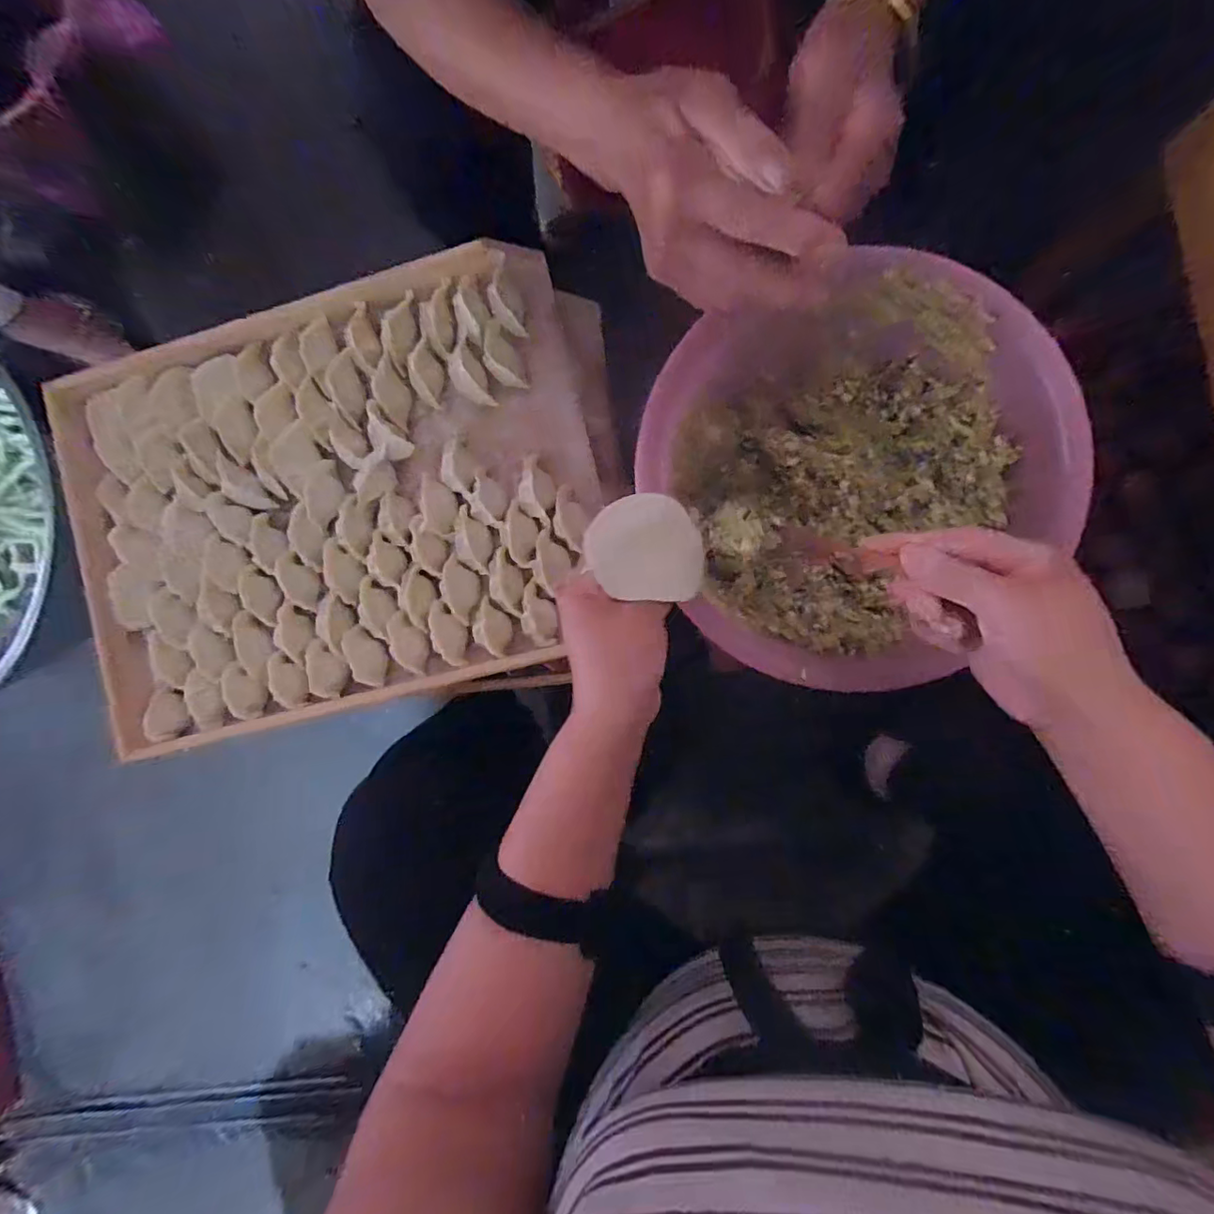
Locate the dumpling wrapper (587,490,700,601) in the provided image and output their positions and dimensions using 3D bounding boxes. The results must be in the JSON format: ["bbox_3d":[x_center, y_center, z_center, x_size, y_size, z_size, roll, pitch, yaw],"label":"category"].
[{"bbox_3d":[0.025,-0.036,0.345,0.077,0.005,0.063,1,84,-22],"label":"dumpling wrapper"}]

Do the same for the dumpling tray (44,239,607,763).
[{"bbox_3d":[-0.222,-0.083,0.467,0.417,0.043,0.323,-14,89,7],"label":"dumpling tray"}]

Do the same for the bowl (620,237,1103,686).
[{"bbox_3d":[0.187,-0.088,0.430,0.276,0.096,0.242,-35,87,6],"label":"bowl"}]

